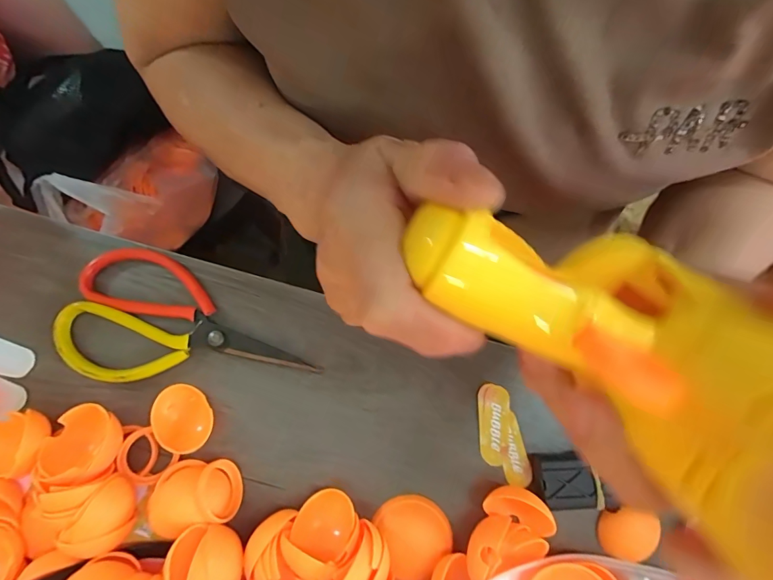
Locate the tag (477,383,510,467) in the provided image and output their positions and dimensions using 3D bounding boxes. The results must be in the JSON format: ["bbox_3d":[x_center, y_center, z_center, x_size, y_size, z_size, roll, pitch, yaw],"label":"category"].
[{"bbox_3d":[0.073,0.092,0.266,0.020,0.004,0.052,7,78,0],"label":"tag"}]

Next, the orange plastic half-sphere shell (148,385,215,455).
[{"bbox_3d":[-0.134,0.085,0.254,0.032,0.013,0.043,-29,81,-7],"label":"orange plastic half-sphere shell"}]

